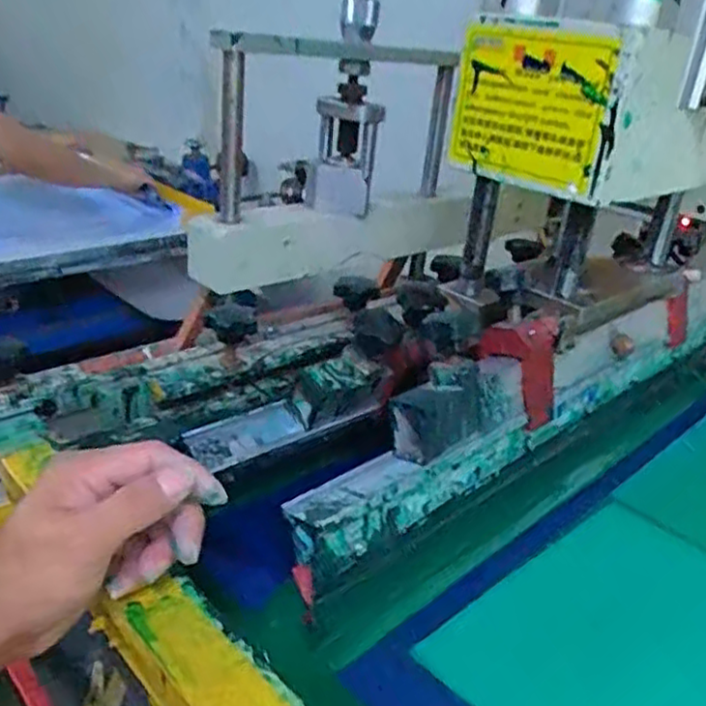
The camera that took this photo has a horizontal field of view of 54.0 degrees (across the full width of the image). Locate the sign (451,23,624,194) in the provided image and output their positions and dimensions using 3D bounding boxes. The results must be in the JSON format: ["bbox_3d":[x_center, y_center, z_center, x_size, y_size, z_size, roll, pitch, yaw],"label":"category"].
[{"bbox_3d":[0.117,-0.164,0.467,0.010,0.097,0.113,-24,38,-39],"label":"sign"}]

